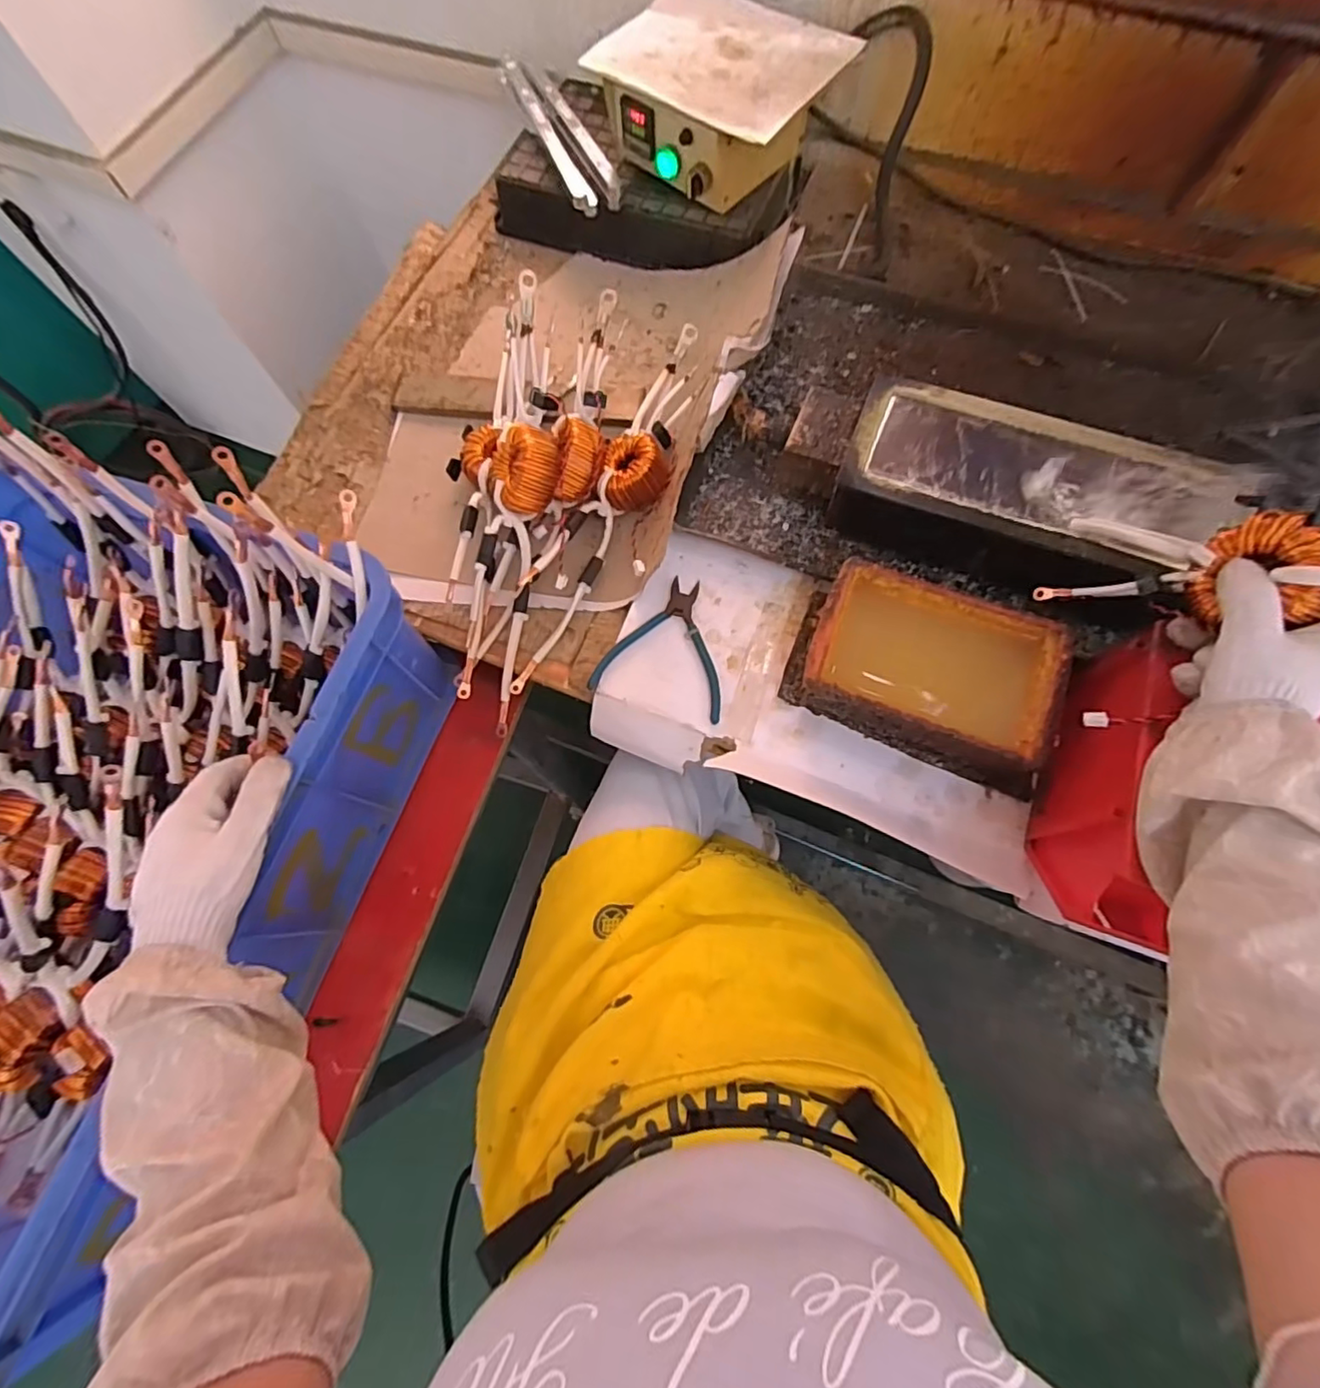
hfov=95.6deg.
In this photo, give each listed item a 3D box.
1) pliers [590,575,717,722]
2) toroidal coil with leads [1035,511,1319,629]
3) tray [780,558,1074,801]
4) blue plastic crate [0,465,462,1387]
[{"bbox_3d":[0.014,-0.051,0.582,0.125,0.006,0.133,17,72,8],"label":"pliers"},{"bbox_3d":[0.422,-0.066,0.357,0.064,0.375,0.056,-29,116,-8],"label":"toroidal coil with leads"},{"bbox_3d":[0.236,-0.020,0.529,0.228,0.065,0.136,23,73,10],"label":"tray"},{"bbox_3d":[-0.492,0.140,0.505,0.404,0.198,0.590,16,72,8],"label":"blue plastic crate"}]

